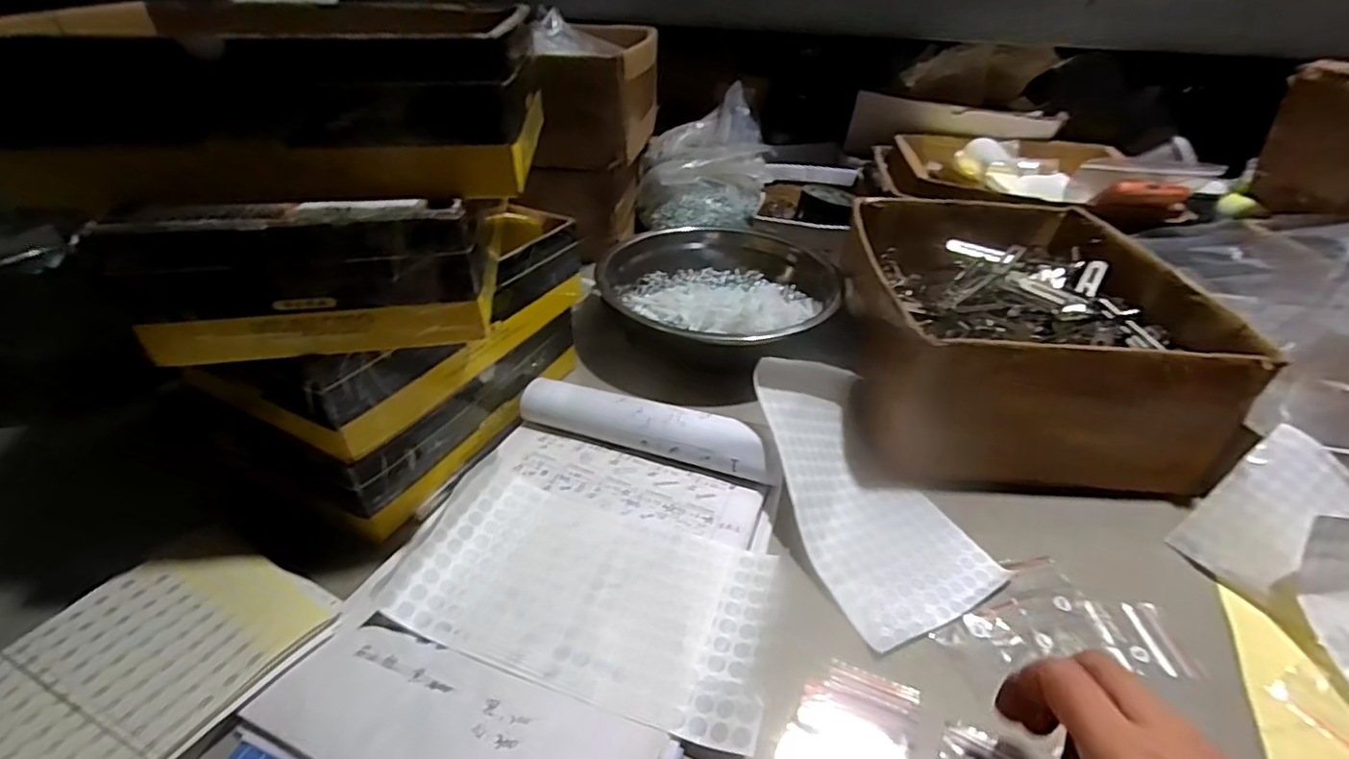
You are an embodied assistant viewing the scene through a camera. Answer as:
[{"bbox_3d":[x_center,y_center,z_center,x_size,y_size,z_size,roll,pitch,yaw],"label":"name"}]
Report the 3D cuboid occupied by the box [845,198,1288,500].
[{"bbox_3d":[0.311,-0.058,0.570,0.271,0.130,0.318,5,36,4],"label":"box"}]

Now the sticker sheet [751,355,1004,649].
[{"bbox_3d":[0.136,0.072,0.434,0.132,0.069,0.201,-16,39,-23],"label":"sticker sheet"}]

